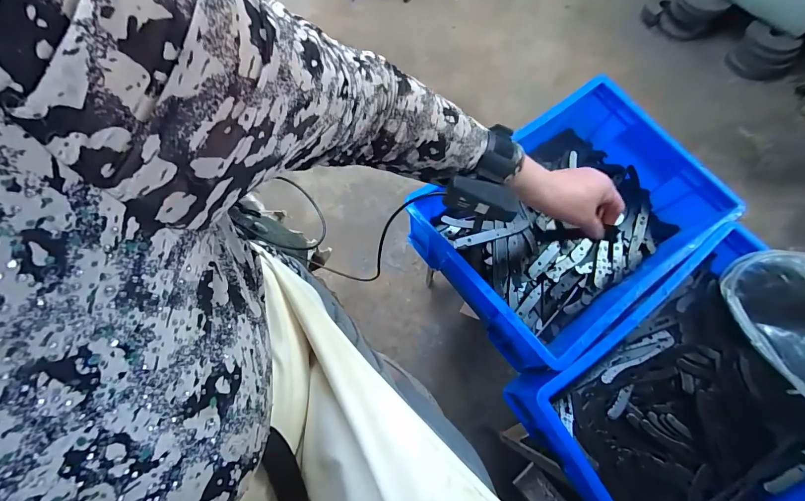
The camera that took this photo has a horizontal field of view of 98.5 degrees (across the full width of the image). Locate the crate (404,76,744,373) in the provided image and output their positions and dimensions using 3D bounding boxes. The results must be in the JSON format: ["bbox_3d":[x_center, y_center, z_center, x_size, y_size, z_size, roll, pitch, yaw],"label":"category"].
[{"bbox_3d":[0.260,-0.054,0.551,0.404,0.124,0.301,-37,73,-10],"label":"crate"}]

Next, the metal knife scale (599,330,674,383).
[{"bbox_3d":[0.336,0.150,0.499,0.122,0.004,0.026,-26,72,-7],"label":"metal knife scale"}]

